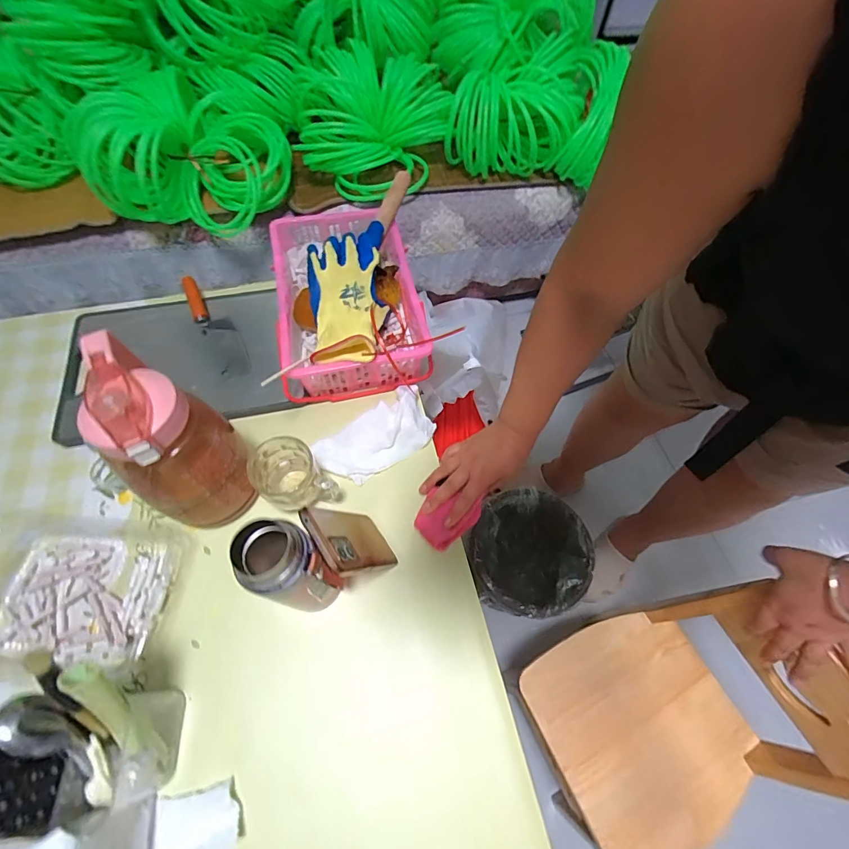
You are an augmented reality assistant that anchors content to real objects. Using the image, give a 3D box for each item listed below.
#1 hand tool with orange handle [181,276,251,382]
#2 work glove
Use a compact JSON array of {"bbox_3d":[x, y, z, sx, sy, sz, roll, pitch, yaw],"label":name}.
[{"bbox_3d":[-0.343,-0.169,0.672,0.051,0.029,0.227,-26,66,-16],"label":"hand tool with orange handle"},{"bbox_3d":[-0.113,-0.194,0.601,0.116,0.059,0.248,-5,62,-5],"label":"work glove"}]

